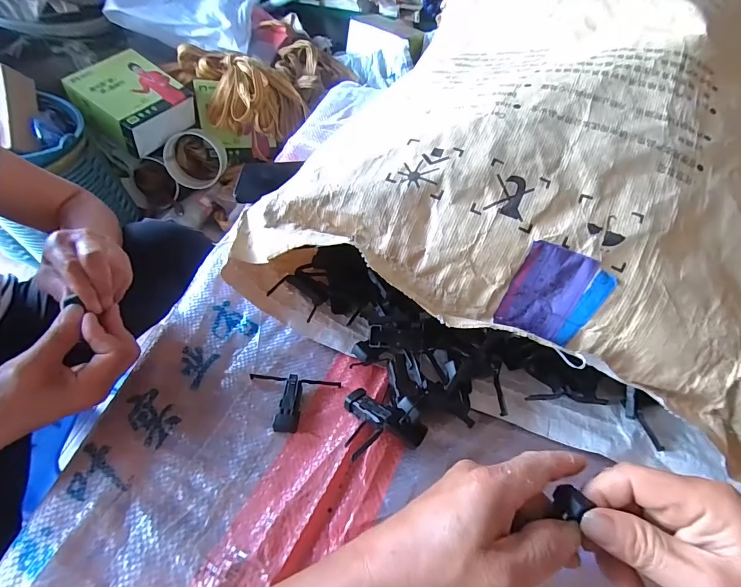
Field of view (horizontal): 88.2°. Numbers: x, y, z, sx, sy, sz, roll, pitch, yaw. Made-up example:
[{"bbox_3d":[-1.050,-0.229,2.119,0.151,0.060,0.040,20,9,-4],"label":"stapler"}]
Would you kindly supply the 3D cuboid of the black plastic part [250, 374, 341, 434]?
[{"bbox_3d":[-0.073,0.096,0.339,0.081,0.015,0.050,5,52,4],"label":"black plastic part"}]

